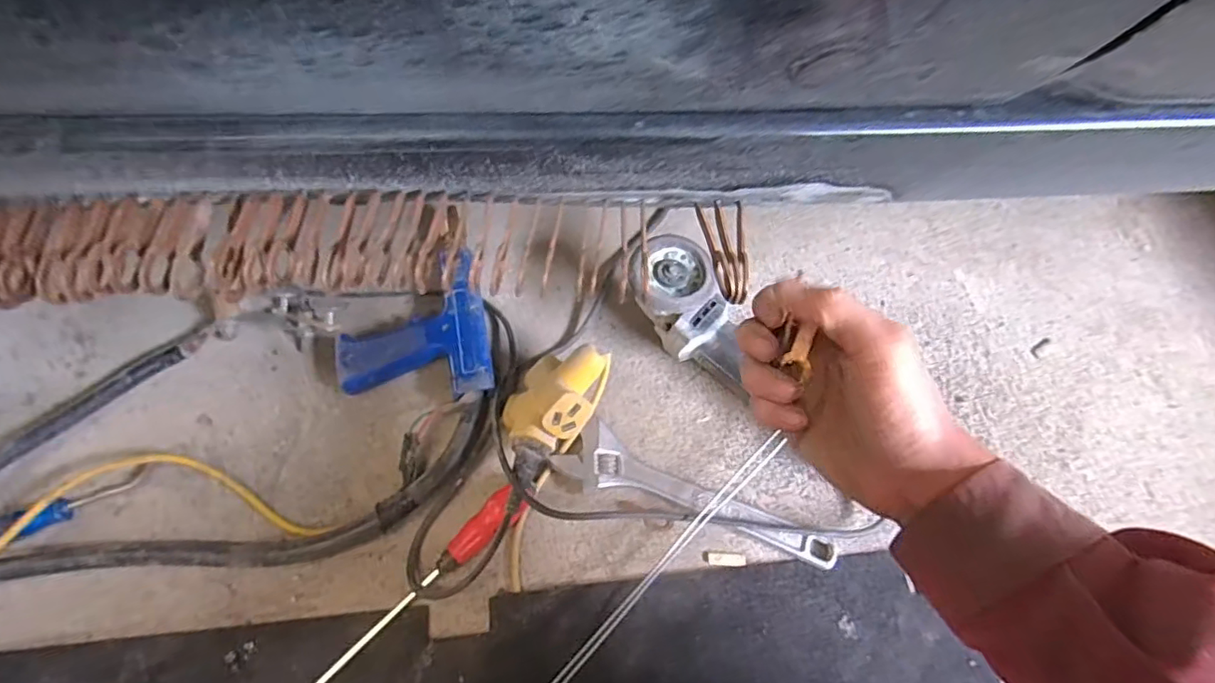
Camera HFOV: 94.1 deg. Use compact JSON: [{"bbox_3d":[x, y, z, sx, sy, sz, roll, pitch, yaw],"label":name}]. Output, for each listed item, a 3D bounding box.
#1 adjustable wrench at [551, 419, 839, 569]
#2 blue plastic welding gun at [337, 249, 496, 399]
[{"bbox_3d":[0.085,0.148,0.546,0.273,0.020,0.059,19,65,6],"label":"adjustable wrench"},{"bbox_3d":[-0.199,0.013,0.592,0.153,0.046,0.114,-9,65,-7],"label":"blue plastic welding gun"}]

